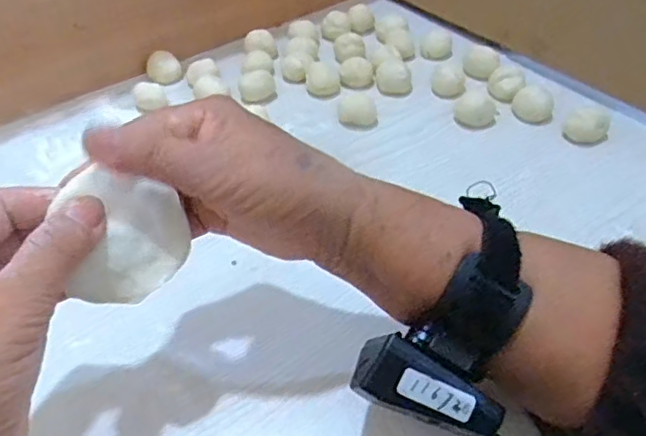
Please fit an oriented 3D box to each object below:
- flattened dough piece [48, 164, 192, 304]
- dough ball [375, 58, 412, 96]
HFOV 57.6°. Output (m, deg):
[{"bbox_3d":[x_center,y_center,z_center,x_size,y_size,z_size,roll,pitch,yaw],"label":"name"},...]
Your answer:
[{"bbox_3d":[-0.092,0.010,0.268,0.061,0.007,0.057,2,86,-29],"label":"flattened dough piece"},{"bbox_3d":[0.064,-0.126,0.527,0.028,0.023,0.025,-5,49,-5],"label":"dough ball"}]

